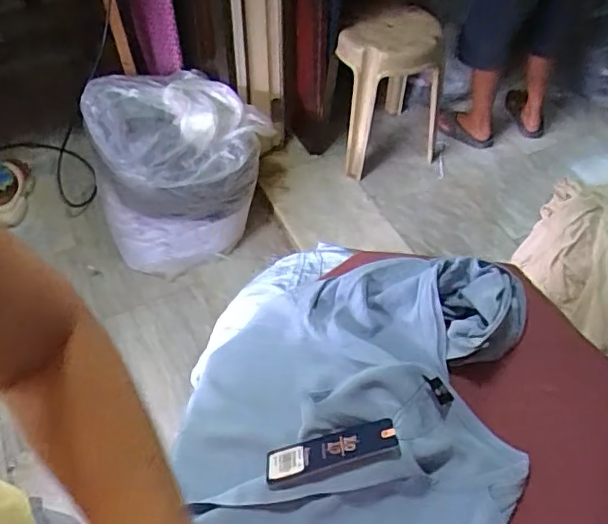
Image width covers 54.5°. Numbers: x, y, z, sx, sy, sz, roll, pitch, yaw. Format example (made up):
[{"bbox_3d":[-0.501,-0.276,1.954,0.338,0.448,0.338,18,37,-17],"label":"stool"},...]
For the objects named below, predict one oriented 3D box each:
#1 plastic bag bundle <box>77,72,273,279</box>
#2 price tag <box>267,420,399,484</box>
[{"bbox_3d":[-0.358,-0.296,1.783,0.503,0.398,0.469,-14,51,-13],"label":"plastic bag bundle"},{"bbox_3d":[0.024,0.168,0.528,0.119,0.004,0.038,-17,25,4],"label":"price tag"}]

